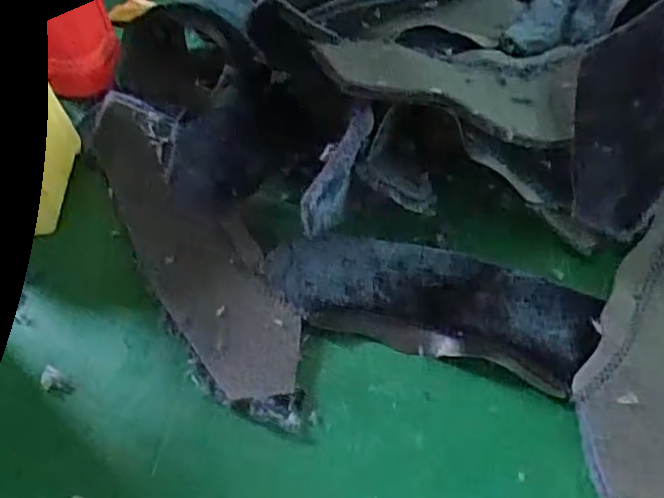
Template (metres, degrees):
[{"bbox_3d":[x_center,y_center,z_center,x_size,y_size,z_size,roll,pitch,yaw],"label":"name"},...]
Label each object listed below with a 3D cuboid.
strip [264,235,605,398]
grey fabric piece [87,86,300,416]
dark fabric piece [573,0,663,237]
[{"bbox_3d":[0.078,0.040,0.541,0.270,0.018,0.099,14,57,13],"label":"strip"},{"bbox_3d":[-0.116,0.000,0.553,0.090,0.055,0.314,-30,72,-16],"label":"grey fabric piece"},{"bbox_3d":[0.259,-0.125,0.544,0.095,0.032,0.221,4,84,27],"label":"dark fabric piece"}]

